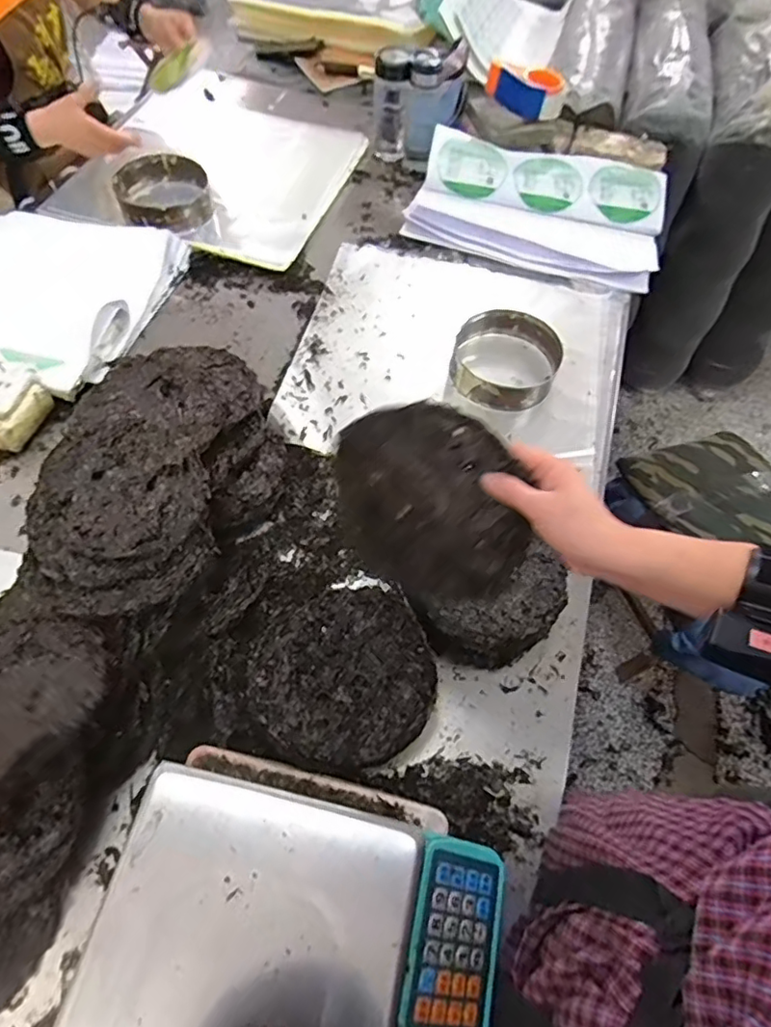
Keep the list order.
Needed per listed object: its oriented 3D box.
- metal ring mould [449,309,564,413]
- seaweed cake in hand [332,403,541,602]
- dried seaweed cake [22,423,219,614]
[{"bbox_3d":[0.198,-0.253,0.924,0.171,0.061,0.177,18,60,6],"label":"metal ring mould"},{"bbox_3d":[0.031,-0.006,0.513,0.184,0.181,0.025,2,28,33],"label":"seaweed cake in hand"},{"bbox_3d":[-0.312,-0.002,0.641,0.218,0.058,0.200,2,60,-3],"label":"dried seaweed cake"}]

